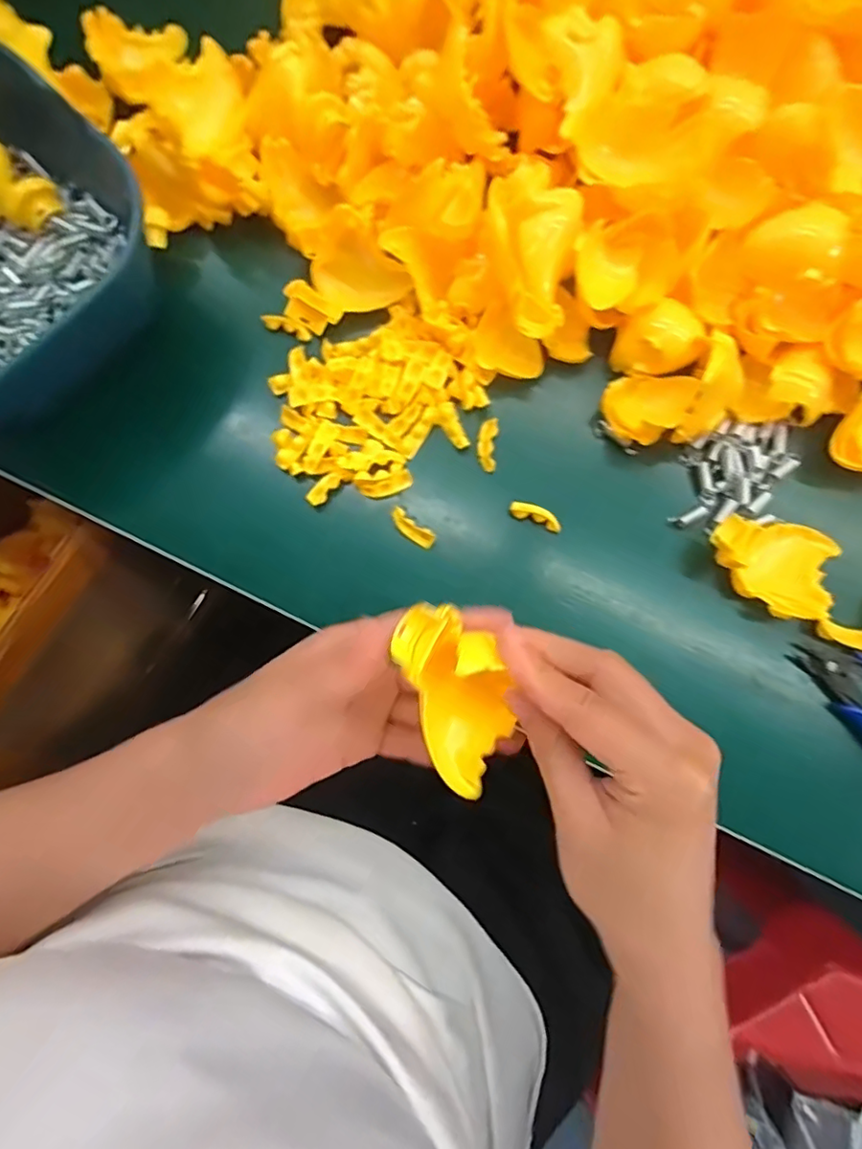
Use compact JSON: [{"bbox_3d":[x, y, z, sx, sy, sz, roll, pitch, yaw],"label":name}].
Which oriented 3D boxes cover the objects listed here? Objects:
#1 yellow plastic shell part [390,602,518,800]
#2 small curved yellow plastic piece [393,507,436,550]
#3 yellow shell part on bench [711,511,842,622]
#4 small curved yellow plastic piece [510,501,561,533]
[{"bbox_3d":[0.013,0.050,0.241,0.040,0.039,0.074,-22,80,-3],"label":"yellow plastic shell part"},{"bbox_3d":[-0.010,-0.026,0.328,0.028,0.004,0.011,37,82,7],"label":"small curved yellow plastic piece"},{"bbox_3d":[0.183,-0.009,0.313,0.065,0.026,0.054,27,81,5],"label":"yellow shell part on bench"},{"bbox_3d":[0.059,-0.033,0.329,0.029,0.008,0.010,21,81,4],"label":"small curved yellow plastic piece"}]

